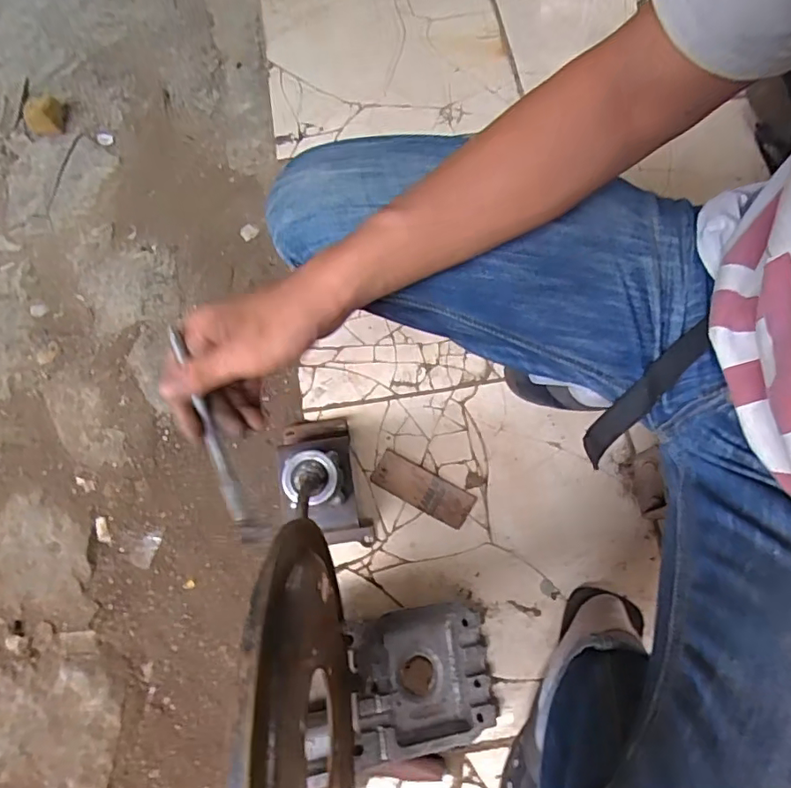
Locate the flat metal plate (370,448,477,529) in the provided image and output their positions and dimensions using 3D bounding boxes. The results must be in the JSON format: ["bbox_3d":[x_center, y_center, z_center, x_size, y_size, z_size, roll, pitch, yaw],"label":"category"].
[{"bbox_3d":[0.034,0.117,0.668,0.126,0.005,0.048,28,73,8],"label":"flat metal plate"}]

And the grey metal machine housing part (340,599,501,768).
[{"bbox_3d":[0.026,0.304,0.582,0.164,0.044,0.137,0,70,-20],"label":"grey metal machine housing part"}]

